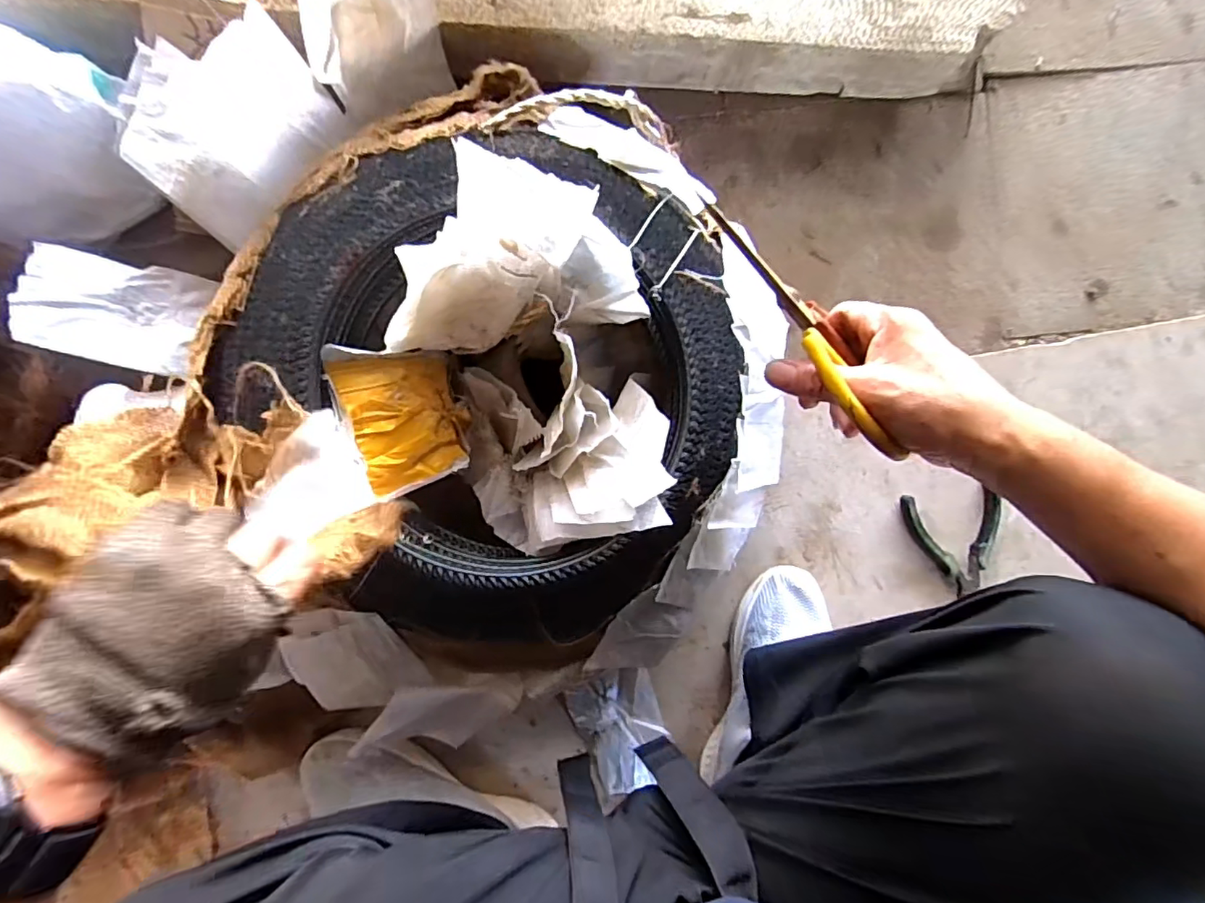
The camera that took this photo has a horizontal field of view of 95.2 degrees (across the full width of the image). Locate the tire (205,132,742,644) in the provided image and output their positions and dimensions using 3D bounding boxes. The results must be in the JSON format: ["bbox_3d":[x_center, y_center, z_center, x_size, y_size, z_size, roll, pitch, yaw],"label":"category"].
[{"bbox_3d":[-0.089,-0.063,0.431,0.401,0.081,0.379,28,88,-7],"label":"tire"}]

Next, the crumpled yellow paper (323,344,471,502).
[{"bbox_3d":[-0.146,-0.030,0.419,0.086,0.021,0.111,-20,90,-34],"label":"crumpled yellow paper"}]

